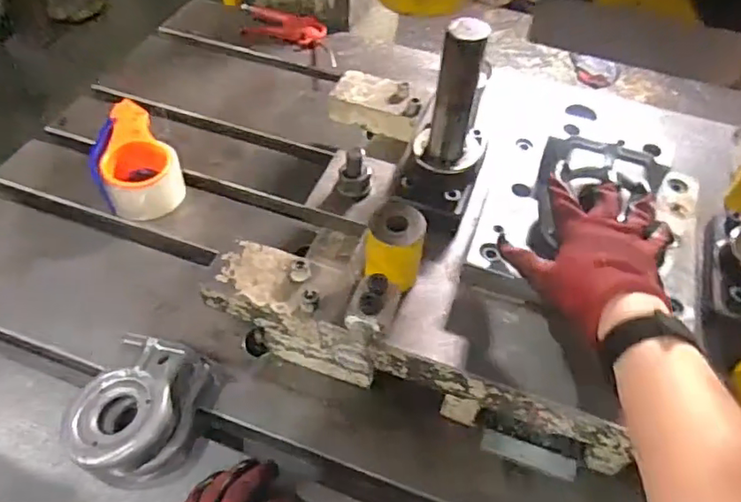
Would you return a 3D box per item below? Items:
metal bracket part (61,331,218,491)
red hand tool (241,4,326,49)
[{"bbox_3d":[-0.215,0.146,0.534,0.109,0.047,0.123,9,51,3],"label":"metal bracket part"},{"bbox_3d":[-0.155,-0.382,0.989,0.172,0.031,0.053,23,53,15],"label":"red hand tool"}]

